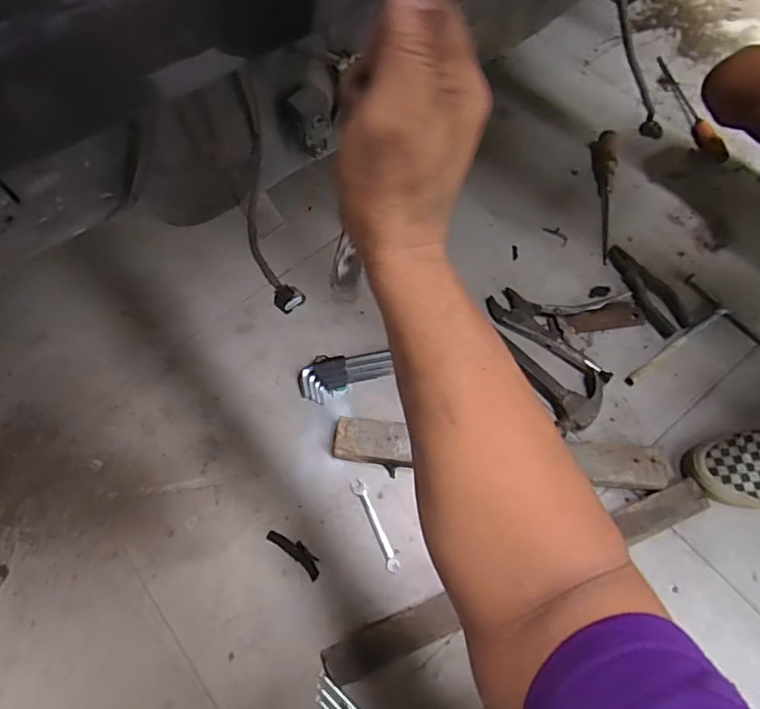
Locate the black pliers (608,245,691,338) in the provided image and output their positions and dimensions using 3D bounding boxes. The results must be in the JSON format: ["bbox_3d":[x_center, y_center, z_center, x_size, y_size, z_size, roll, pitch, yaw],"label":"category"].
[{"bbox_3d":[0.440,-0.112,0.898,0.057,0.014,0.177,-20,65,-6],"label":"black pliers"}]

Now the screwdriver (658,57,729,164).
[{"bbox_3d":[0.596,-0.480,1.047,0.032,0.028,0.291,-11,65,-2],"label":"screwdriver"}]

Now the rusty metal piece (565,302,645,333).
[{"bbox_3d":[0.362,-0.060,0.877,0.117,0.006,0.042,-7,77,1],"label":"rusty metal piece"}]

